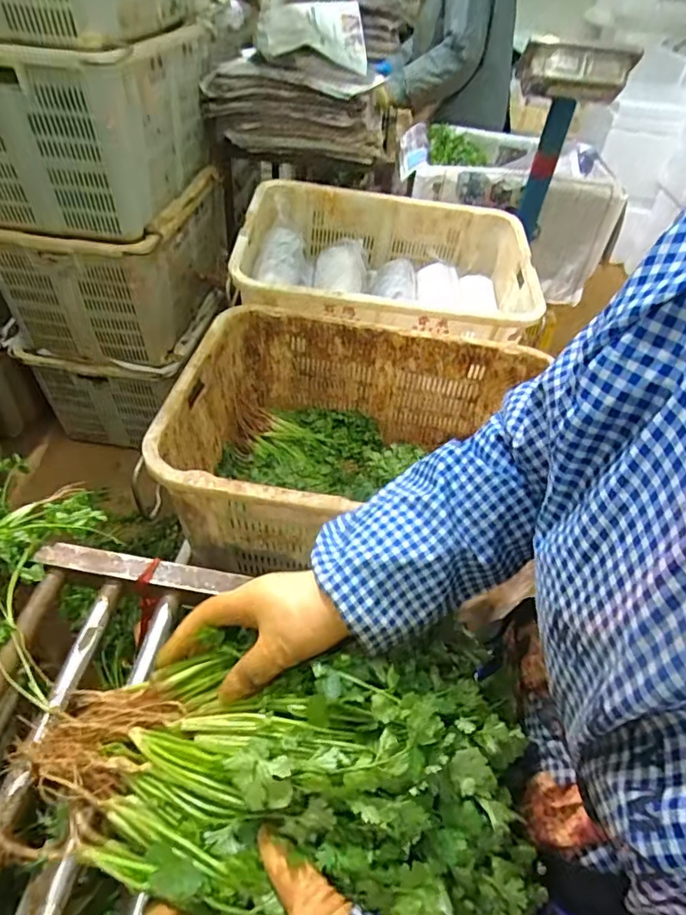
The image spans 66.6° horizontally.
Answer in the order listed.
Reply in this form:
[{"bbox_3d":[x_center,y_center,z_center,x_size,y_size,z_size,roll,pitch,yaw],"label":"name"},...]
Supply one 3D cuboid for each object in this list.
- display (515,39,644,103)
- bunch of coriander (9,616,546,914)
[{"bbox_3d":[0.526,-0.874,1.183,0.249,0.103,0.065,9,46,2],"label":"display"},{"bbox_3d":[-0.056,0.209,0.377,0.364,0.084,0.202,-1,46,4],"label":"bunch of coriander"}]

